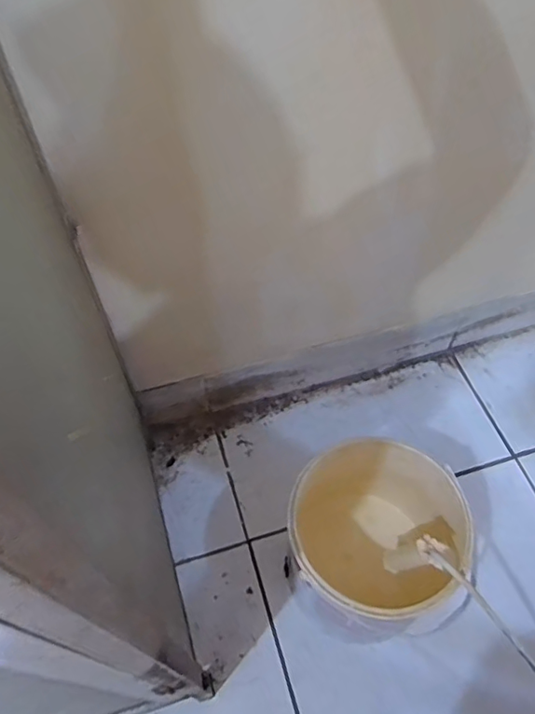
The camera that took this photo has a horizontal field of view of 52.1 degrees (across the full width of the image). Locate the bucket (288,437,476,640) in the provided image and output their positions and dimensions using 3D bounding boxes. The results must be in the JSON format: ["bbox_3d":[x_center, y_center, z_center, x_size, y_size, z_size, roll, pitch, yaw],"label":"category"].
[{"bbox_3d":[0.116,0.211,0.628,0.180,0.204,0.182,0,56,0],"label":"bucket"}]

